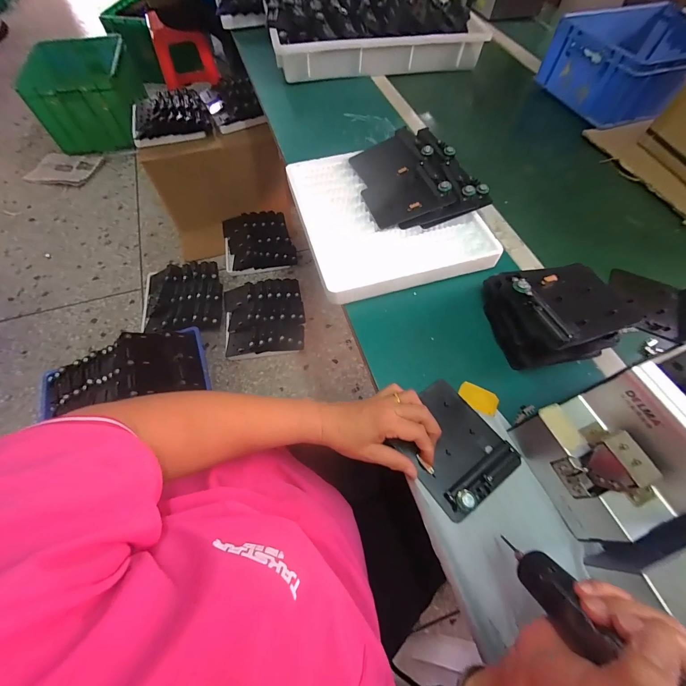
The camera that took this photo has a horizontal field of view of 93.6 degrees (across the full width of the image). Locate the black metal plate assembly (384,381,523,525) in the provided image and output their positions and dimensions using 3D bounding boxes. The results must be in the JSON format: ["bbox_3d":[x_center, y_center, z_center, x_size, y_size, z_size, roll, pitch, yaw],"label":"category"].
[{"bbox_3d":[0.128,0.120,0.386,0.110,0.027,0.128,-32,65,-17],"label":"black metal plate assembly"}]

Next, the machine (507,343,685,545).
[{"bbox_3d":[0.300,0.098,0.322,0.167,0.146,0.122,-20,63,-11],"label":"machine"}]

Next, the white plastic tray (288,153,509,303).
[{"bbox_3d":[0.073,-0.226,0.573,0.288,0.041,0.321,-14,62,-8],"label":"white plastic tray"}]

